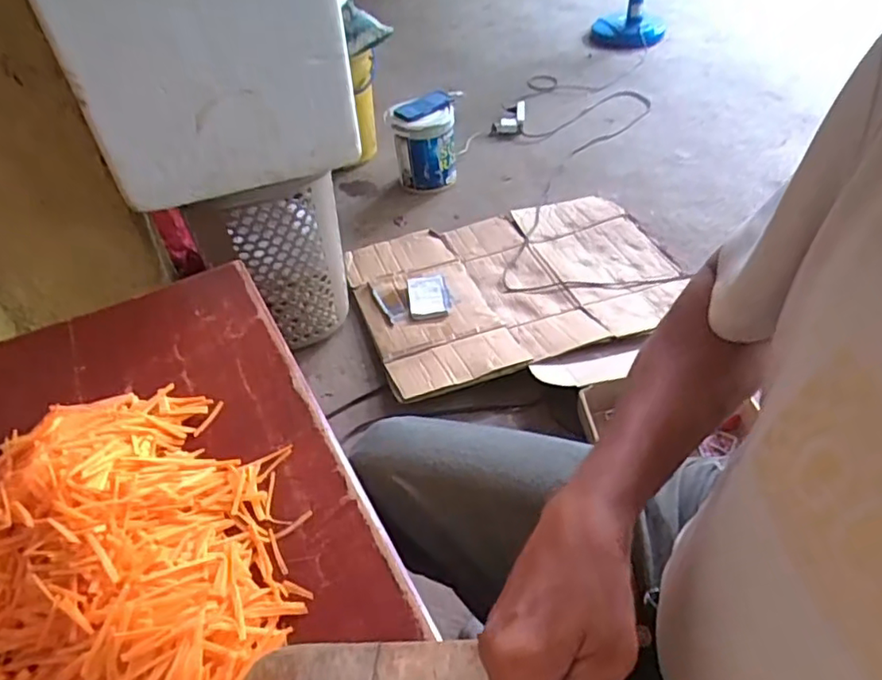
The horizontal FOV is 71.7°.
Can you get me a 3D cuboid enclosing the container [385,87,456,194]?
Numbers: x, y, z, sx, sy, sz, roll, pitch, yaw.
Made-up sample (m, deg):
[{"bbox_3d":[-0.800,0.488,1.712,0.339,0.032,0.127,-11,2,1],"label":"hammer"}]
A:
[{"bbox_3d":[-0.052,-0.569,1.742,0.182,0.233,0.150,-2,44,3],"label":"container"}]

